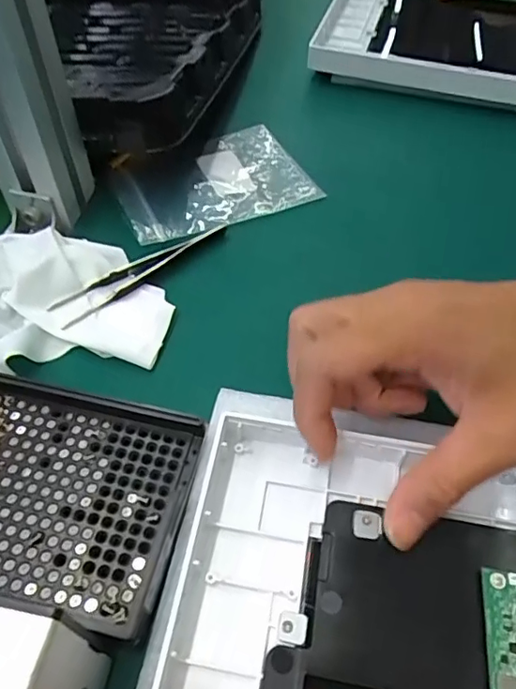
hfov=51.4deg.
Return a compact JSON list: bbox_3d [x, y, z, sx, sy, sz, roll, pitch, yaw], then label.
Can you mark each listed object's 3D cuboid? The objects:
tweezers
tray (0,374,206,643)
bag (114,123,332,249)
[{"bbox_3d":[-0.066,-0.045,0.311,0.113,0.007,0.016,-34,59,-25],"label":"tweezers"},{"bbox_3d":[-0.100,0.057,0.224,0.137,0.014,0.091,10,53,7],"label":"tray"},{"bbox_3d":[-0.033,-0.116,0.367,0.126,0.015,0.090,-20,55,-15],"label":"bag"}]

